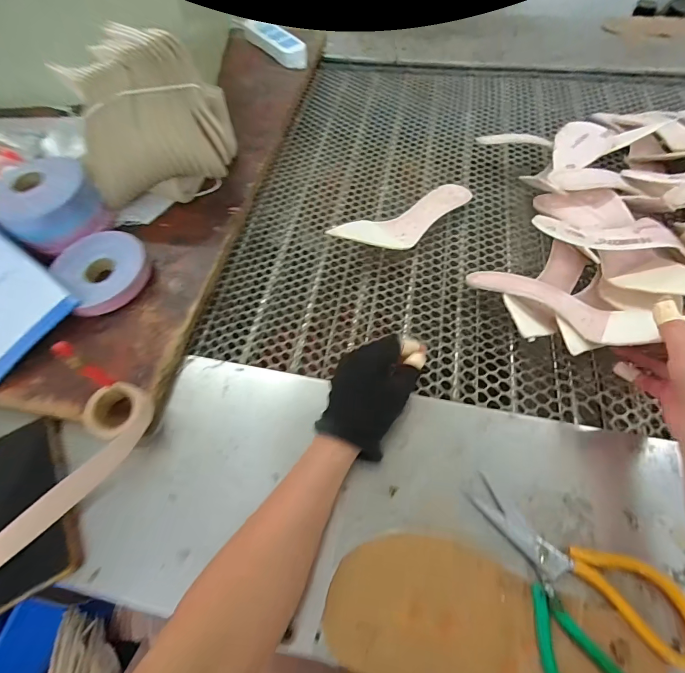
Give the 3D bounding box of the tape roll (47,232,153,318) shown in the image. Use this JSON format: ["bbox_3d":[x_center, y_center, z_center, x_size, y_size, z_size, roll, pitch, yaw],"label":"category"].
[{"bbox_3d":[-0.294,-0.082,0.456,0.100,0.035,0.099,-36,66,-15],"label":"tape roll"}]

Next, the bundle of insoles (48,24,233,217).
[{"bbox_3d":[-0.255,-0.294,0.501,0.180,0.148,0.176,-14,62,-4],"label":"bundle of insoles"}]

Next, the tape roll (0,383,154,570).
[{"bbox_3d":[-0.256,0.137,0.349,0.056,0.048,0.199,25,66,16],"label":"tape roll"}]

